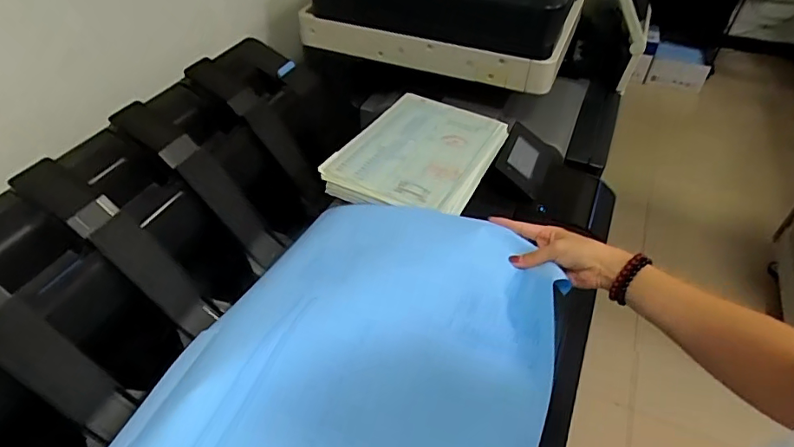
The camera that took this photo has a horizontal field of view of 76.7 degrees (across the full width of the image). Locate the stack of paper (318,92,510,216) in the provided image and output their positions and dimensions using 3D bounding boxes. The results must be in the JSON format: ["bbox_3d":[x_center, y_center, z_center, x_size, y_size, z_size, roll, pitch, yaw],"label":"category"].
[{"bbox_3d":[0.039,-0.116,0.830,0.221,0.045,0.269,25,54,18],"label":"stack of paper"}]

